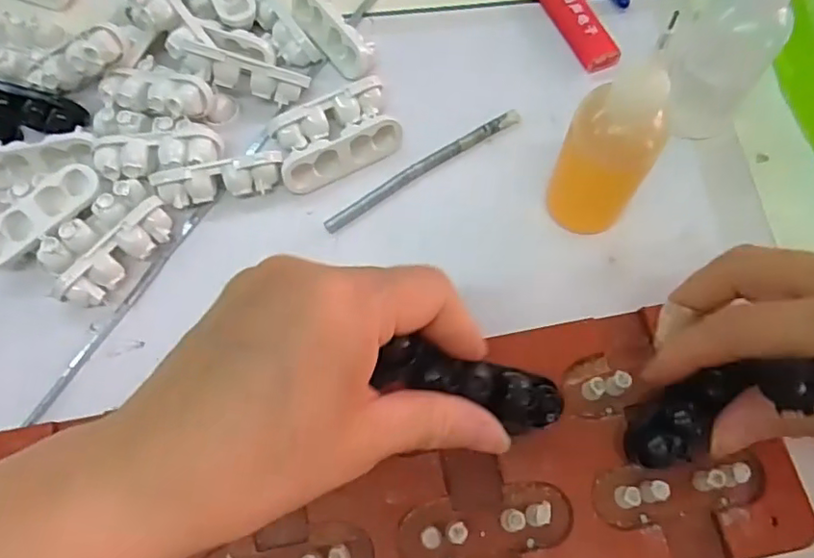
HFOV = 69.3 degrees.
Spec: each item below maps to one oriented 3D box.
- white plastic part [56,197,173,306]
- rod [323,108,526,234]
[{"bbox_3d":[-0.131,-0.010,0.272,0.014,0.021,0.059,34,73,14],"label":"white plastic part"},{"bbox_3d":[0.009,-0.056,0.296,0.114,0.007,0.009,-32,71,-11],"label":"rod"}]

